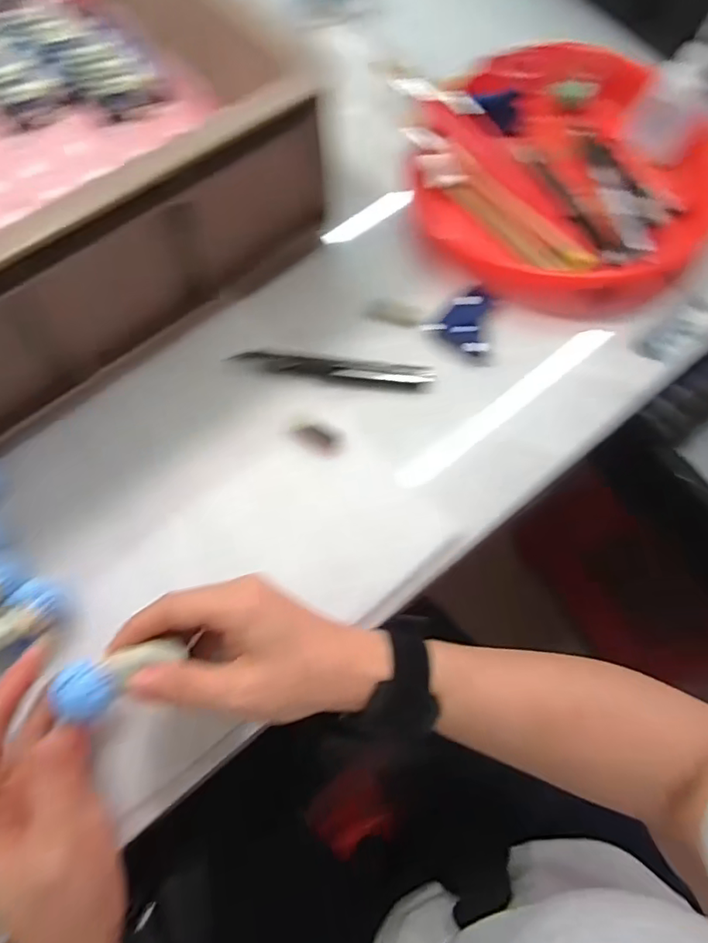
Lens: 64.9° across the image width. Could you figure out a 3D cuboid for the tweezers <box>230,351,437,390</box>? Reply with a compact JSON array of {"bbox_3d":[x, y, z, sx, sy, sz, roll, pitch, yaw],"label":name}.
[{"bbox_3d":[-0.013,-0.072,0.392,0.138,0.004,0.017,7,70,2],"label":"tweezers"}]

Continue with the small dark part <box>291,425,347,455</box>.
[{"bbox_3d":[-0.024,-0.022,0.376,0.037,0.005,0.018,16,70,5],"label":"small dark part"}]

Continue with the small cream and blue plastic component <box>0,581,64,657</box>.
[{"bbox_3d":[-0.196,0.087,0.313,0.062,0.020,0.028,-37,74,-13],"label":"small cream and blue plastic component"}]

